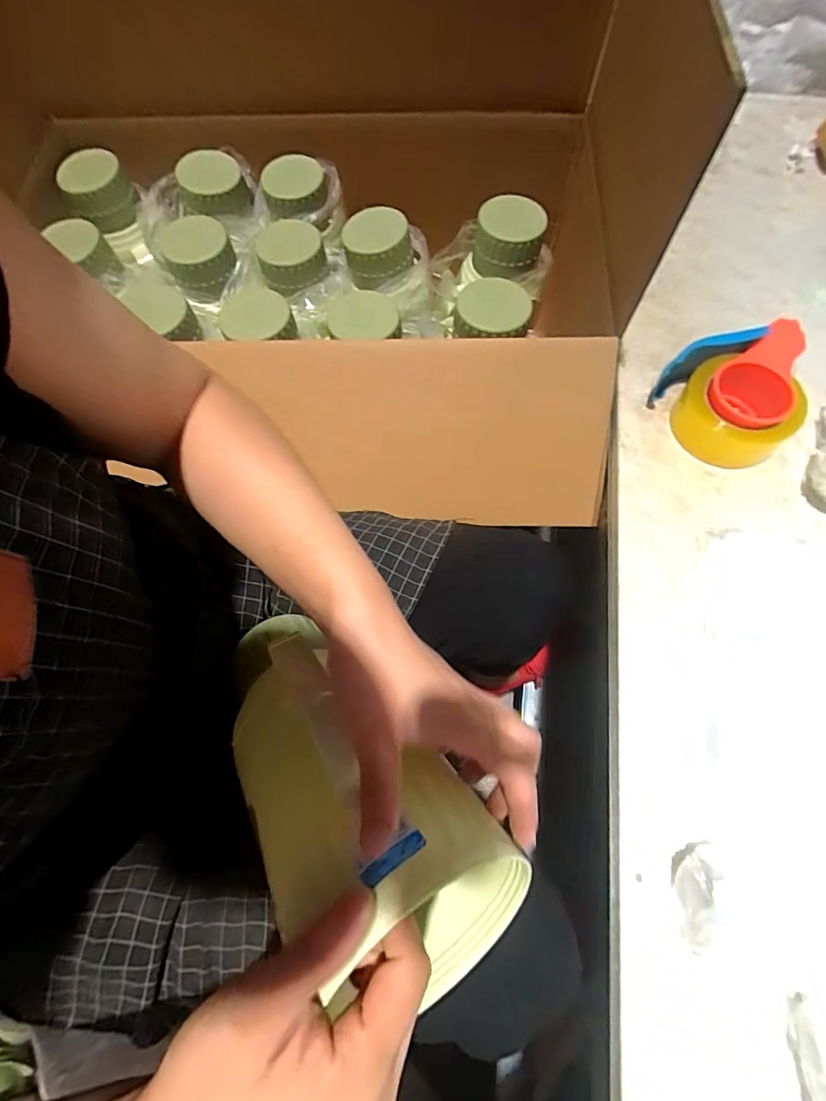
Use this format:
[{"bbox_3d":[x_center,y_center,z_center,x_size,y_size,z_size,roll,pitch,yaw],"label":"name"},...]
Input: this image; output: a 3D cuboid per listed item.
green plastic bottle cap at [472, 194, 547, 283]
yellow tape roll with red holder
[{"bbox_3d":[0.131,-0.433,0.635,0.095,0.045,0.087,5,68,3],"label":"green plastic bottle cap"},{"bbox_3d":[0.352,-0.161,0.494,0.143,0.061,0.128,-16,66,-4],"label":"yellow tape roll with red holder"}]

